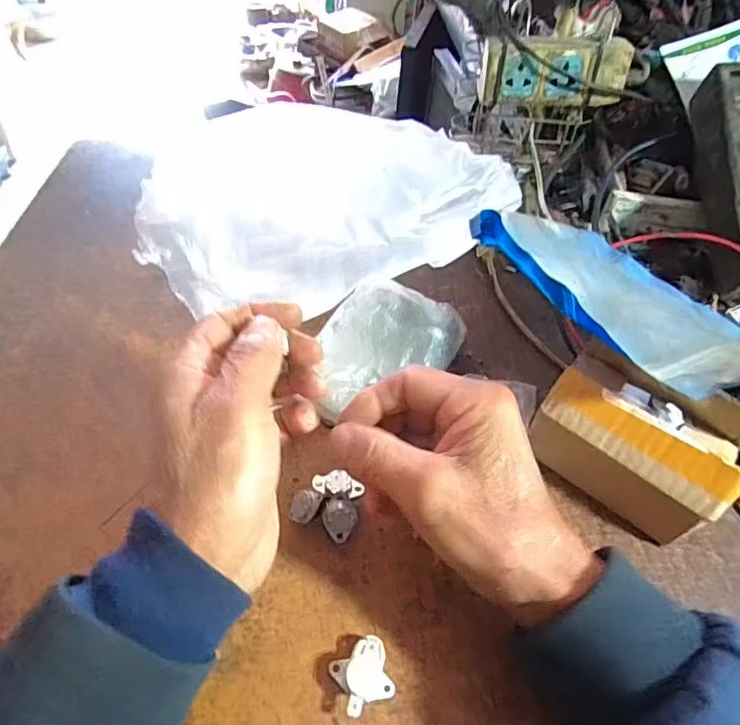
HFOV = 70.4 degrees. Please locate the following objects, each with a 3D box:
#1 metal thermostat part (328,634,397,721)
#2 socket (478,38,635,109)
[{"bbox_3d":[-0.002,0.155,0.260,0.028,0.009,0.027,-21,53,-21],"label":"metal thermostat part"},{"bbox_3d":[0.176,-0.280,0.504,0.136,0.054,0.030,3,48,-1],"label":"socket"}]

